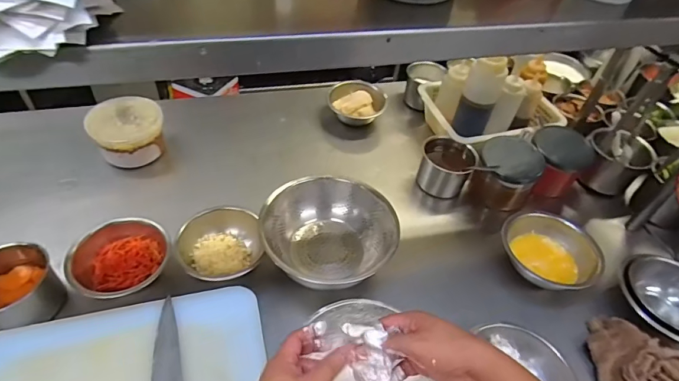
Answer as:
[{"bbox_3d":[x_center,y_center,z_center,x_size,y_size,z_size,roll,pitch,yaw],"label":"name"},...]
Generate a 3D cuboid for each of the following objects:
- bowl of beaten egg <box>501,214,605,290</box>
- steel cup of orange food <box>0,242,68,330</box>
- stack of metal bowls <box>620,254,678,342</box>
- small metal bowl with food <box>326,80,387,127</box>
[{"bbox_3d":[0.384,0.124,0.780,0.156,0.084,0.164,3,45,-3],"label":"bowl of beaten egg"},{"bbox_3d":[-0.495,0.146,0.624,0.115,0.090,0.094,-27,54,-29],"label":"steel cup of orange food"},{"bbox_3d":[0.571,0.198,0.729,0.160,0.067,0.162,-23,52,-25],"label":"stack of metal bowls"},{"bbox_3d":[0.048,-0.230,1.090,0.129,0.077,0.118,3,45,-3],"label":"small metal bowl with food"}]

